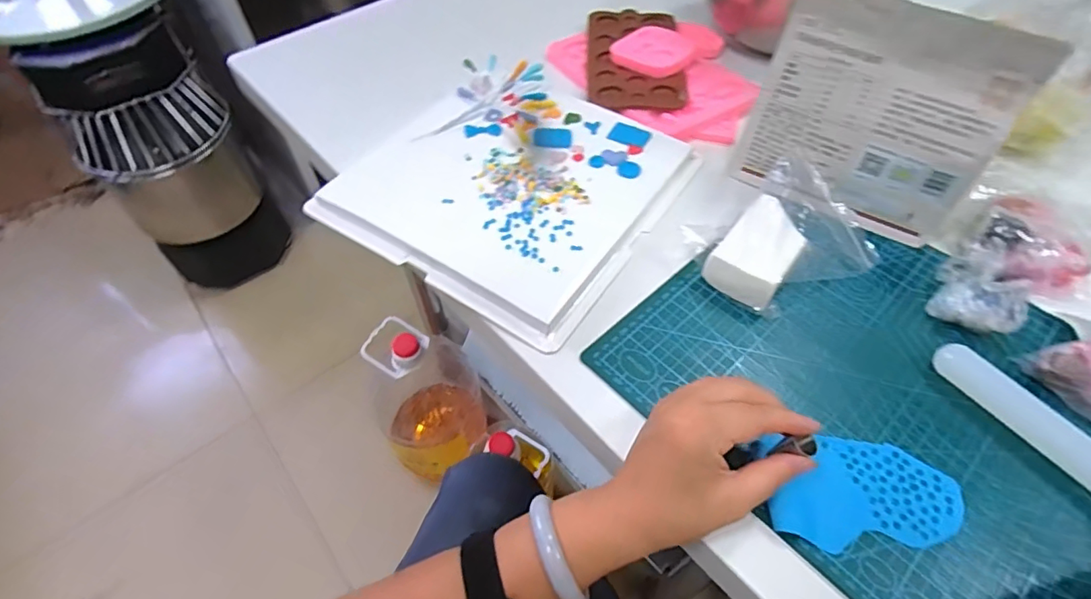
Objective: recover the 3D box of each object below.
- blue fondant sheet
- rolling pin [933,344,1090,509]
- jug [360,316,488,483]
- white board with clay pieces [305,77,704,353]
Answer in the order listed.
[{"bbox_3d":[0.199,0.119,0.338,0.121,0.008,0.067,-2,52,-5],"label":"blue fondant sheet"},{"bbox_3d":[0.347,0.110,0.333,0.028,0.025,0.215,-28,59,-19],"label":"rolling pin"},{"bbox_3d":[-0.246,0.160,1.055,0.181,0.407,0.207,-38,63,-24],"label":"jug"},{"bbox_3d":[-0.029,-0.116,0.497,0.268,0.020,0.267,30,60,19],"label":"white board with clay pieces"}]

